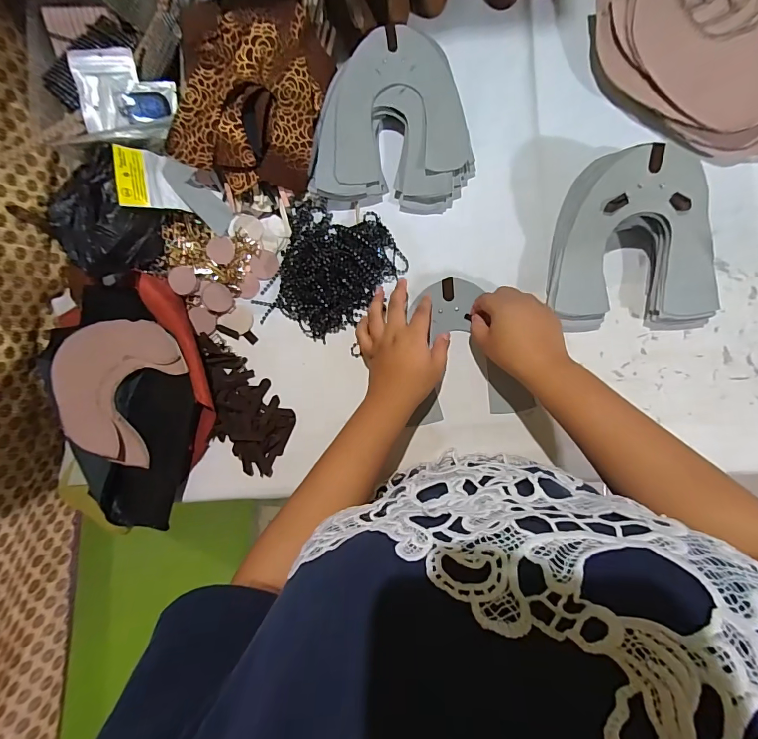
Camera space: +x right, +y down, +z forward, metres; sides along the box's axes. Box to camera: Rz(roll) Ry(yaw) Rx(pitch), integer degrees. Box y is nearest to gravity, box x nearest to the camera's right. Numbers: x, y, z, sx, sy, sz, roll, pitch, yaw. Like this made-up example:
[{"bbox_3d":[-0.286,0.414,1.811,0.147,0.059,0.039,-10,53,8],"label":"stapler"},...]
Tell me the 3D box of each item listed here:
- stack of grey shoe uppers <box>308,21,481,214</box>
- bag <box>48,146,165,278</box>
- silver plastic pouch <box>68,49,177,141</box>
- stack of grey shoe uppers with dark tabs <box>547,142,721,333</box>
[{"bbox_3d":[0.021,-0.287,0.465,0.176,0.046,0.185,6,87,8],"label":"stack of grey shoe uppers"},{"bbox_3d":[-0.320,-0.184,0.474,0.101,0.063,0.138,8,88,8],"label":"bag"},{"bbox_3d":[-0.305,-0.332,0.481,0.107,0.020,0.104,-8,91,-13],"label":"silver plastic pouch"},{"bbox_3d":[0.266,-0.130,0.411,0.157,0.074,0.163,0,87,8],"label":"stack of grey shoe uppers with dark tabs"}]

